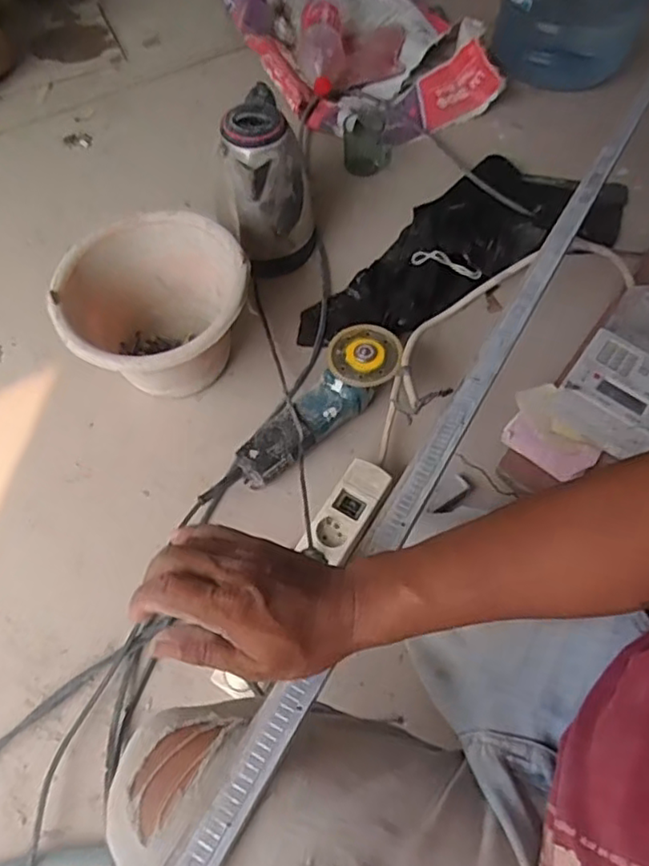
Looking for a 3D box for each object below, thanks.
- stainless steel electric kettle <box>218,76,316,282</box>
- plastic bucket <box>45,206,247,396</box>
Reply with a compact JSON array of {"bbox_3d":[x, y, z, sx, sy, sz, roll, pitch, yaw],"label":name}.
[{"bbox_3d":[-0.087,-0.382,0.972,0.131,0.232,0.161,-10,61,-3],"label":"stainless steel electric kettle"},{"bbox_3d":[-0.218,-0.152,0.866,0.235,0.163,0.236,-1,61,2],"label":"plastic bucket"}]

